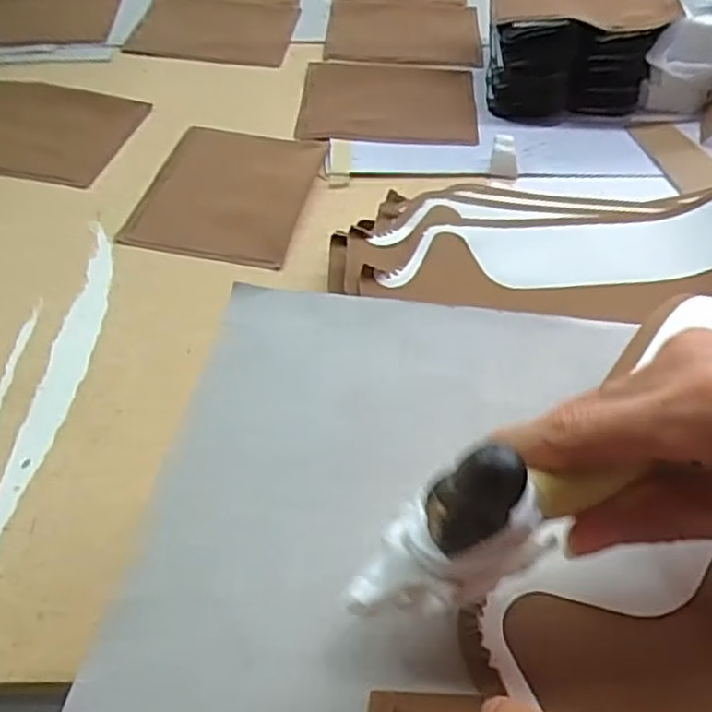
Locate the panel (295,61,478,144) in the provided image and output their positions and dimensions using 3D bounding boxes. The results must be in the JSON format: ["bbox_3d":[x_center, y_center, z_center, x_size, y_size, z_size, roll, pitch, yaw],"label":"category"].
[{"bbox_3d":[0.033,-0.267,0.736,0.178,0.007,0.147,3,49,2],"label":"panel"}]

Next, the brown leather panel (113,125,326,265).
[{"bbox_3d":[-0.112,-0.153,0.638,0.141,0.006,0.188,10,50,6],"label":"brown leather panel"}]

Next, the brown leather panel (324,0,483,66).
[{"bbox_3d":[0.058,-0.399,0.850,0.182,0.012,0.172,3,49,1],"label":"brown leather panel"}]

